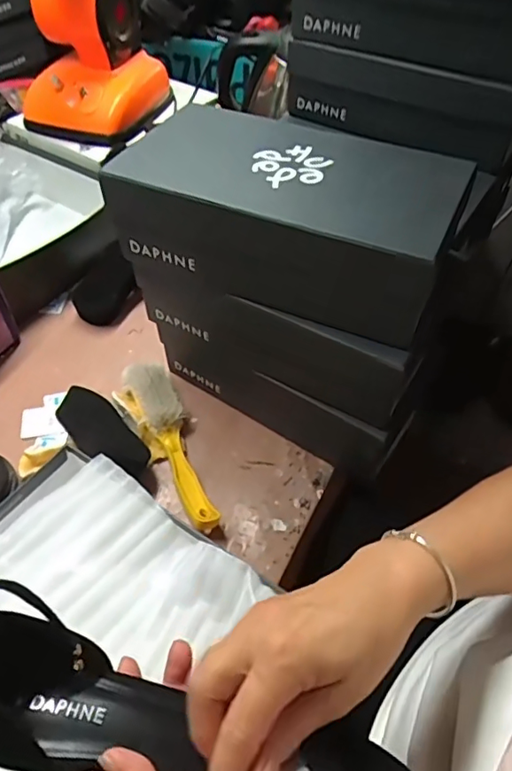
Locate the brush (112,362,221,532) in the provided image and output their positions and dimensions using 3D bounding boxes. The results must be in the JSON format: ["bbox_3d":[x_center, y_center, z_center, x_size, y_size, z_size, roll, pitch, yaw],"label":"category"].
[{"bbox_3d":[-0.100,0.065,0.607,0.063,0.038,0.221,-19,53,-16],"label":"brush"}]

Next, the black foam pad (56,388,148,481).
[{"bbox_3d":[-0.170,0.054,0.604,0.120,0.020,0.060,41,59,6],"label":"black foam pad"}]

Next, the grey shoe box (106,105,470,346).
[{"bbox_3d":[0.025,-0.162,0.506,0.291,0.108,0.159,18,53,13],"label":"grey shoe box"}]

